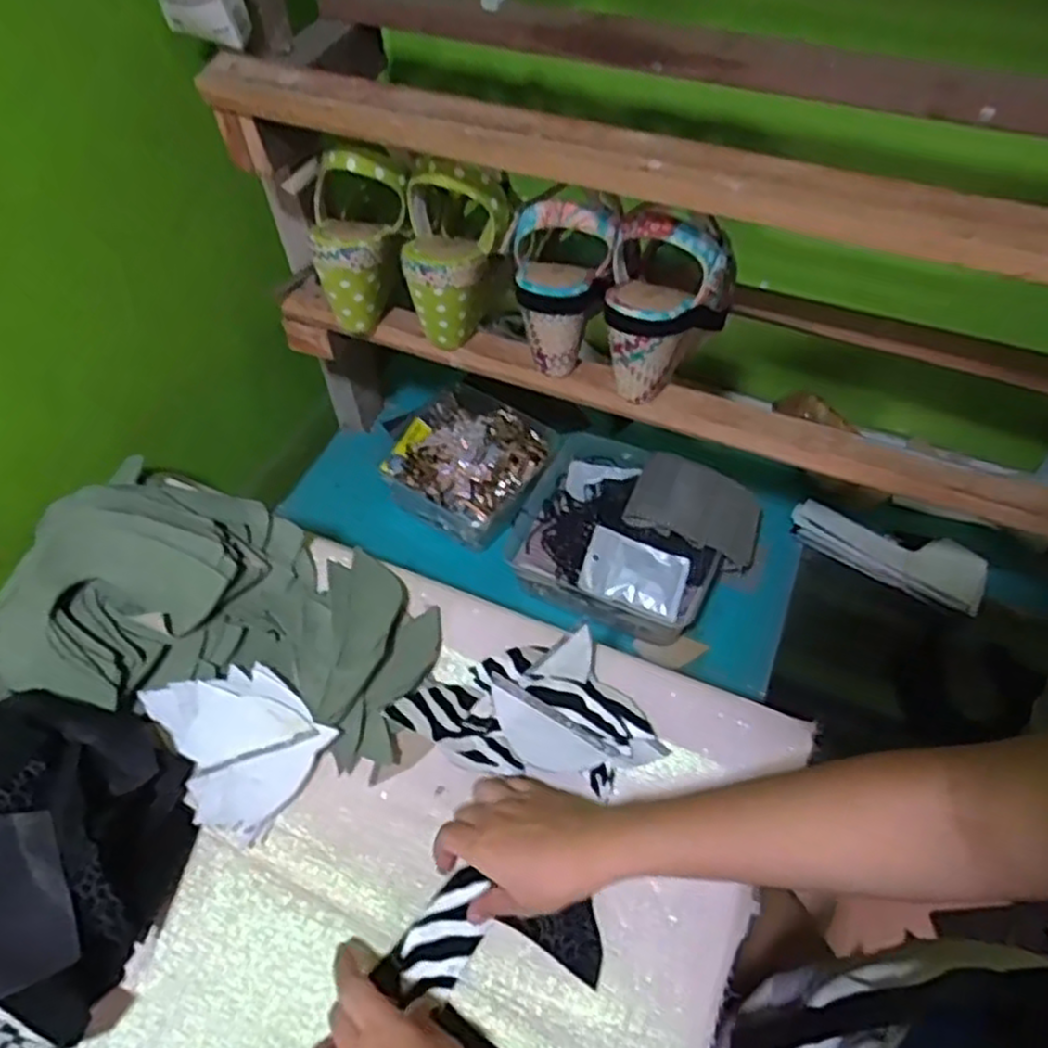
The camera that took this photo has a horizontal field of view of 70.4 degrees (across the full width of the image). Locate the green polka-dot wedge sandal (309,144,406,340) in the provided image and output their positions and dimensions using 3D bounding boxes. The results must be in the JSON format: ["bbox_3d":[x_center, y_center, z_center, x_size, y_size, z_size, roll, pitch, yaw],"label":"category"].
[{"bbox_3d":[-0.148,-0.232,0.617,0.092,0.150,0.077,21,33,16],"label":"green polka-dot wedge sandal"}]

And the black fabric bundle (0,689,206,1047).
[{"bbox_3d":[-0.342,0.234,0.455,0.201,0.065,0.266,11,56,9],"label":"black fabric bundle"}]

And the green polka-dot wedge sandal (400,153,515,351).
[{"bbox_3d":[-0.067,-0.212,0.590,0.082,0.144,0.059,26,32,18],"label":"green polka-dot wedge sandal"}]

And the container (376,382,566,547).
[{"bbox_3d":[-0.063,-0.070,0.825,0.163,0.066,0.158,26,58,18],"label":"container"}]

